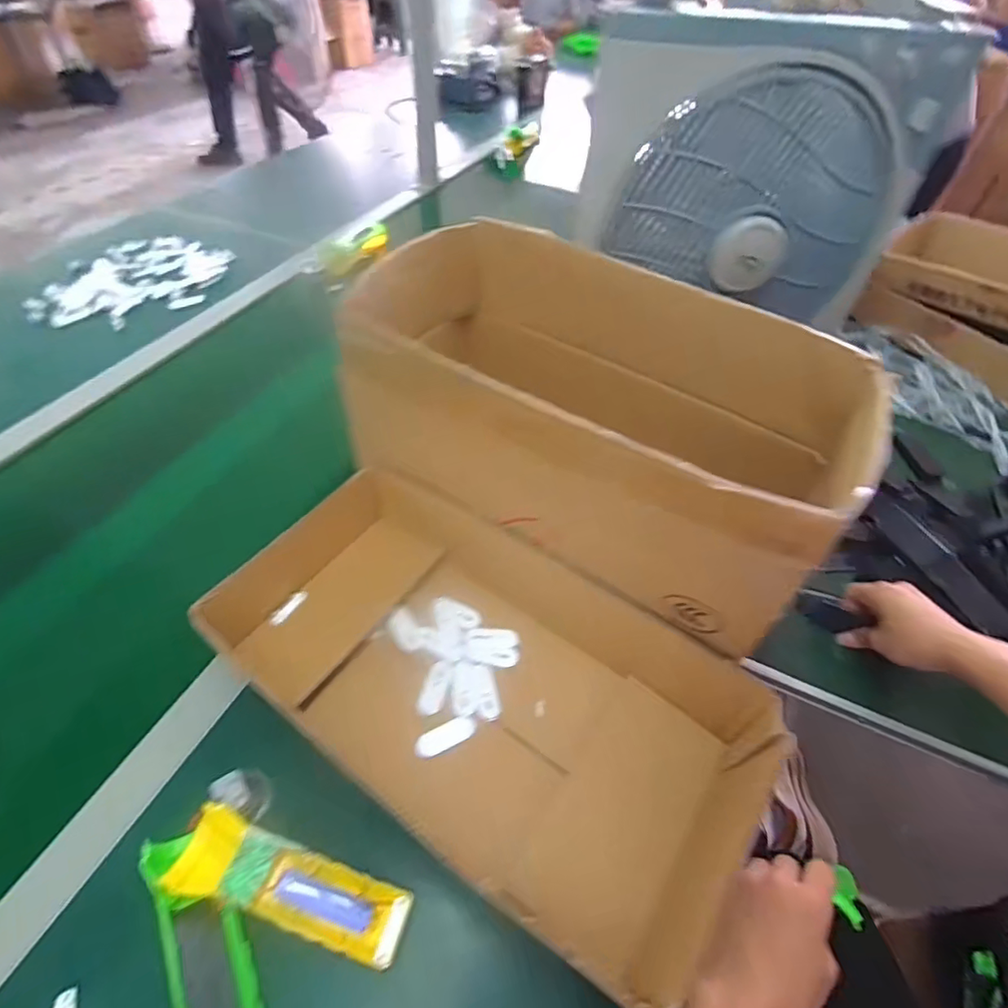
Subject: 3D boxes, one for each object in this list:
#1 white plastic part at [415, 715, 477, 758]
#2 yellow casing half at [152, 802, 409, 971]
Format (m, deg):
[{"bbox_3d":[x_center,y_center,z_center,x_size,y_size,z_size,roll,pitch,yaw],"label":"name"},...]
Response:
[{"bbox_3d":[-0.049,0.193,0.460,0.051,0.010,0.021,-24,54,-22],"label":"white plastic part"},{"bbox_3d":[-0.144,0.260,0.376,0.156,0.026,0.048,15,49,10],"label":"yellow casing half"}]

